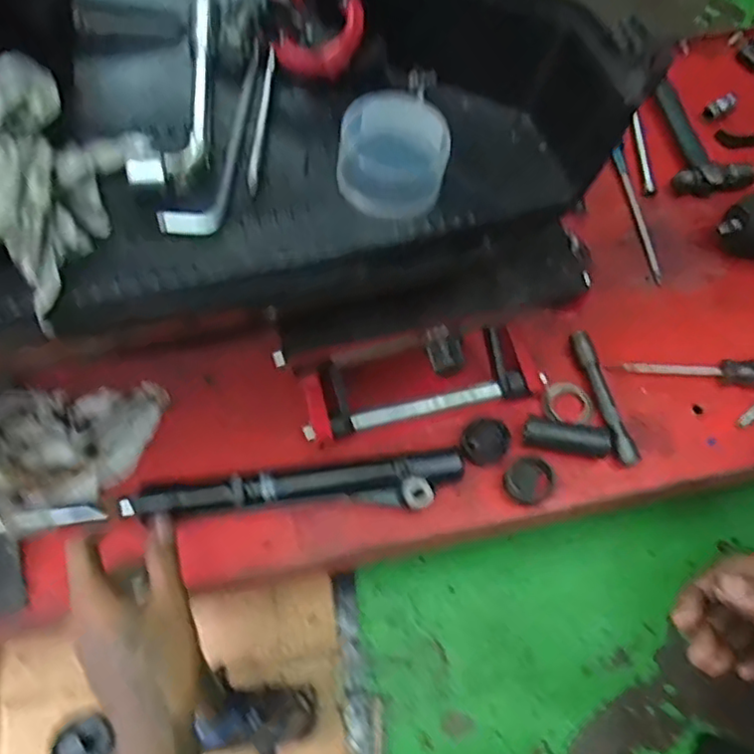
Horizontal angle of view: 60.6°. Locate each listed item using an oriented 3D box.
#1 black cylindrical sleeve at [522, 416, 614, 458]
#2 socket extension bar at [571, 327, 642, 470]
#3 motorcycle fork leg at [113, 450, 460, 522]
[{"bbox_3d":[0.183,0.058,0.621,0.081,0.023,0.027,12,63,5],"label":"black cylindrical sleeve"},{"bbox_3d":[0.226,0.020,0.649,0.020,0.020,0.144,-12,64,-7],"label":"socket extension bar"},{"bbox_3d":[-0.072,0.110,0.592,0.304,0.034,0.042,-6,63,-4],"label":"motorcycle fork leg"}]

